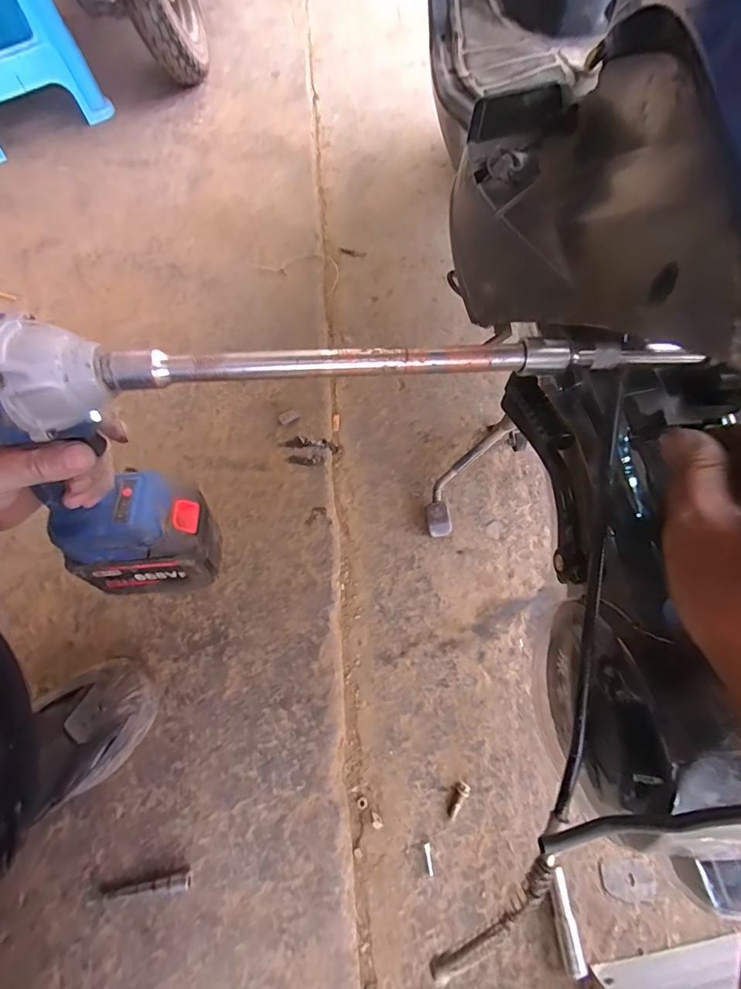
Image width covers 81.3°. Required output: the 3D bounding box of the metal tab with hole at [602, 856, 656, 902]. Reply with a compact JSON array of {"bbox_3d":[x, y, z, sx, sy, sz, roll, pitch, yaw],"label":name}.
[{"bbox_3d":[0.267,0.397,0.444,0.050,0.004,0.035,-10,68,1],"label":"metal tab with hole"}]

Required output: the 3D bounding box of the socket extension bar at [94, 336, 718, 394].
[{"bbox_3d":[0.019,-0.077,0.250,0.330,0.017,0.017,-4,64,-1],"label":"socket extension bar"}]

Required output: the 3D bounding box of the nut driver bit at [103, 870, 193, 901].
[{"bbox_3d":[-0.216,0.384,0.418,0.084,0.014,0.015,-11,64,-4],"label":"nut driver bit"}]

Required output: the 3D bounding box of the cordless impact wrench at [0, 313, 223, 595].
[{"bbox_3d":[-0.204,0.001,0.327,0.121,0.281,0.070,-17,61,-8],"label":"cordless impact wrench"}]

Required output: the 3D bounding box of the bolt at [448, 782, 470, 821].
[{"bbox_3d":[0.096,0.338,0.475,0.013,0.010,0.038,26,81,11],"label":"bolt"}]

